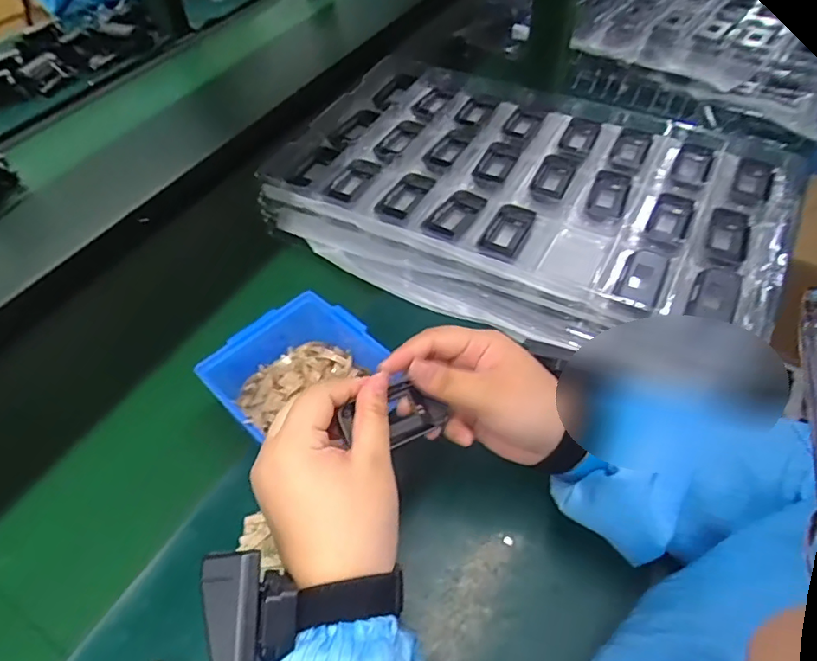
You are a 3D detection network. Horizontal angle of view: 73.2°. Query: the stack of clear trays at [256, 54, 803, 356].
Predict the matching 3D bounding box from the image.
[{"bbox_3d":[0.116,-0.151,0.611,0.523,0.071,0.325,19,54,18],"label":"stack of clear trays"}]

